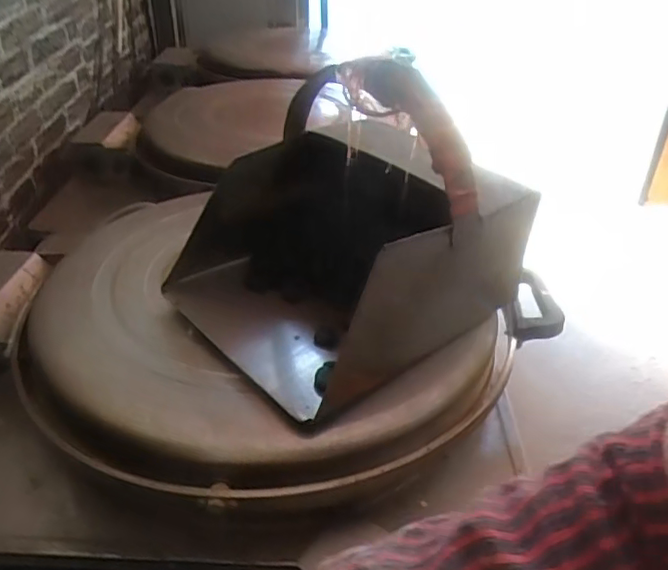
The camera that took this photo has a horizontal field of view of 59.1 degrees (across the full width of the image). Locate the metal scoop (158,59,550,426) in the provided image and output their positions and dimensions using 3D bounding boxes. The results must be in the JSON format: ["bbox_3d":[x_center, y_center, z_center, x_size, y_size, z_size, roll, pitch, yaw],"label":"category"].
[{"bbox_3d":[0.003,-0.086,0.638,0.326,0.250,0.292,-28,46,-34],"label":"metal scoop"}]

